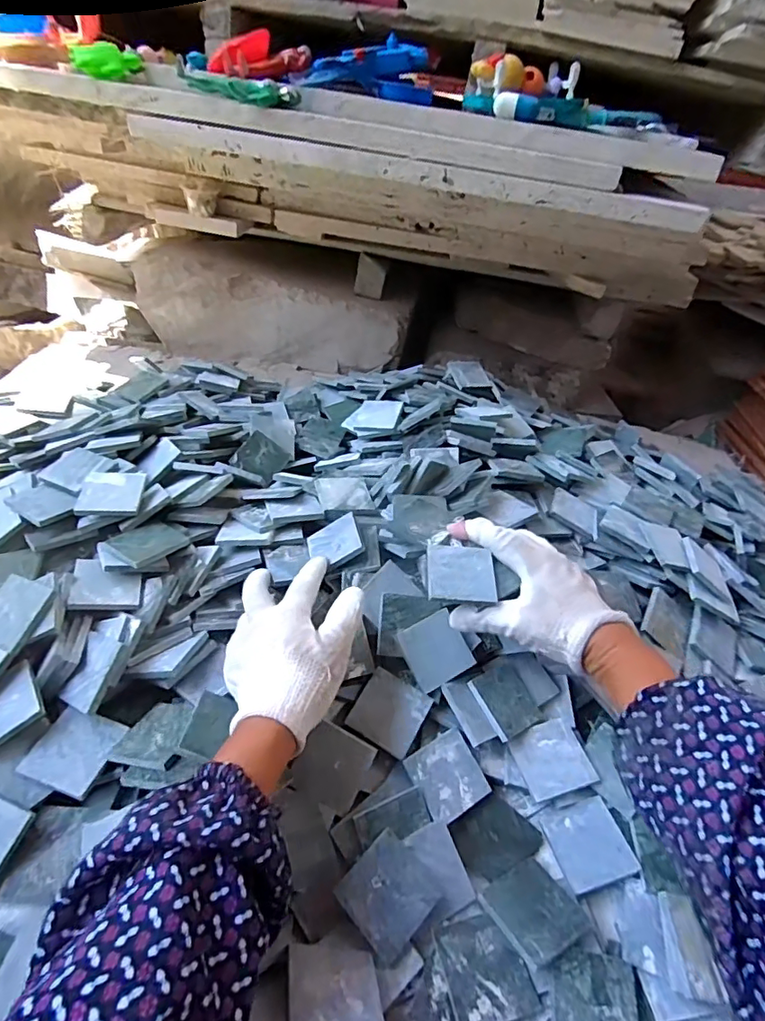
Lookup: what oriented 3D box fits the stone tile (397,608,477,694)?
[{"bbox_3d":[0.043,0.110,0.415,0.047,0.004,0.049,-25,77,-15],"label":"stone tile"}]

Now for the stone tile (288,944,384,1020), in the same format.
[{"bbox_3d":[-0.026,0.254,0.278,0.049,0.005,0.049,16,0,-11],"label":"stone tile"}]

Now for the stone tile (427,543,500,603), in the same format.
[{"bbox_3d":[0.059,0.046,0.393,0.049,0.009,0.049,5,41,-2],"label":"stone tile"}]

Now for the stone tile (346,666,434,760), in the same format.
[{"bbox_3d":[0.005,0.153,0.397,0.049,0.008,0.049,26,71,20],"label":"stone tile"}]

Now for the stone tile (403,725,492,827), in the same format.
[{"bbox_3d":[0.048,0.192,0.379,0.049,0.004,0.049,-20,67,-27],"label":"stone tile"}]

